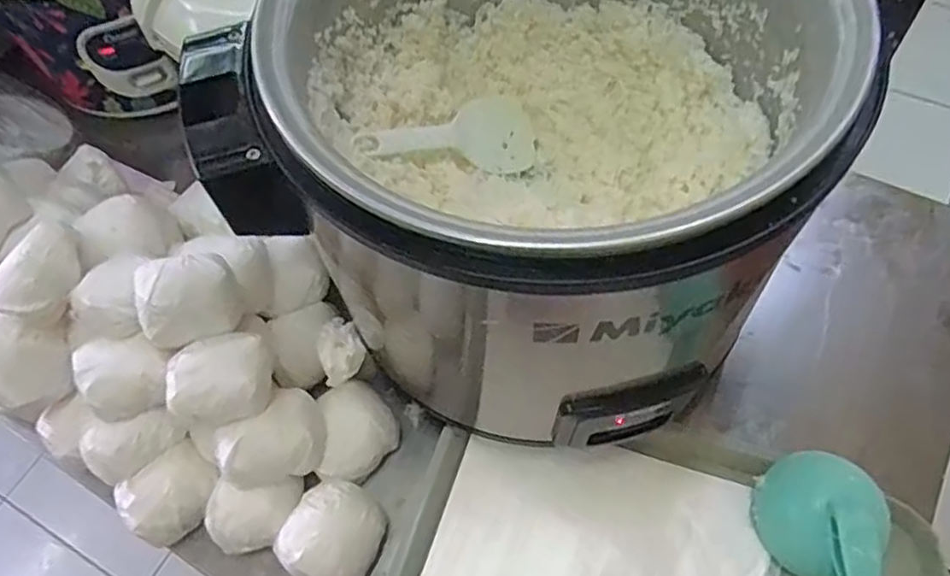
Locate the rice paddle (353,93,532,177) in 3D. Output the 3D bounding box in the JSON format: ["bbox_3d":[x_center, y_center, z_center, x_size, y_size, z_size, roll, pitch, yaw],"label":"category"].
[{"bbox_3d":[-0.013,-0.120,0.537,0.185,0.025,0.071,-16,56,-41],"label":"rice paddle"}]

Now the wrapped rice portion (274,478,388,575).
[{"bbox_3d":[-0.114,0.197,0.538,0.070,0.054,0.078,24,66,16],"label":"wrapped rice portion"}]

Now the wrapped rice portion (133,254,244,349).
[{"bbox_3d":[-0.231,0.015,0.545,0.064,0.062,0.063,-9,61,-1],"label":"wrapped rice portion"}]

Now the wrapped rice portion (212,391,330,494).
[{"bbox_3d":[-0.173,0.129,0.563,0.085,0.048,0.068,-29,105,-29],"label":"wrapped rice portion"}]

